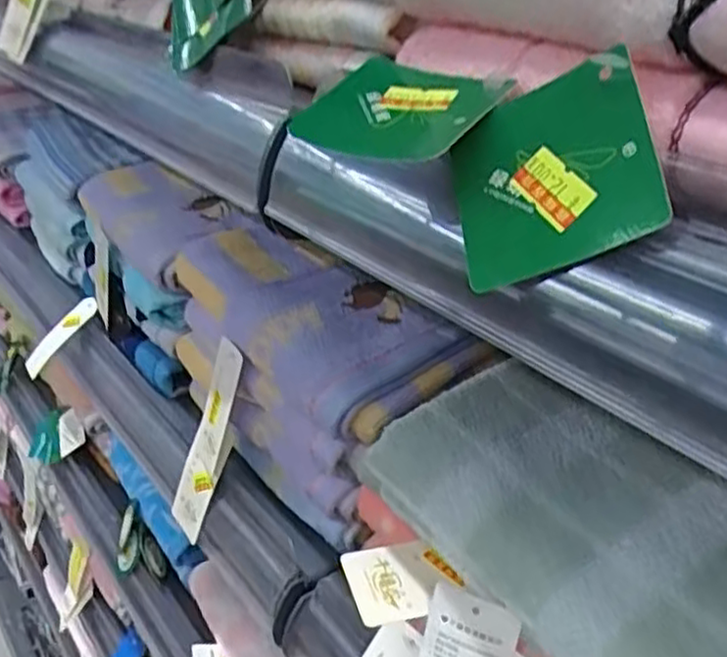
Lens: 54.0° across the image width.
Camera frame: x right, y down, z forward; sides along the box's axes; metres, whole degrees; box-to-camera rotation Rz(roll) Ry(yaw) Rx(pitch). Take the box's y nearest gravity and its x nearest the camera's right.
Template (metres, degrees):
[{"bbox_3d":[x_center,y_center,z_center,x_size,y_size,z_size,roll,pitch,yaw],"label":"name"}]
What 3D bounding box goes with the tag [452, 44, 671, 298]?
[{"bbox_3d":[0.045,-0.038,0.176,0.050,0.047,0.004,-21,-25,30],"label":"tag"}]

